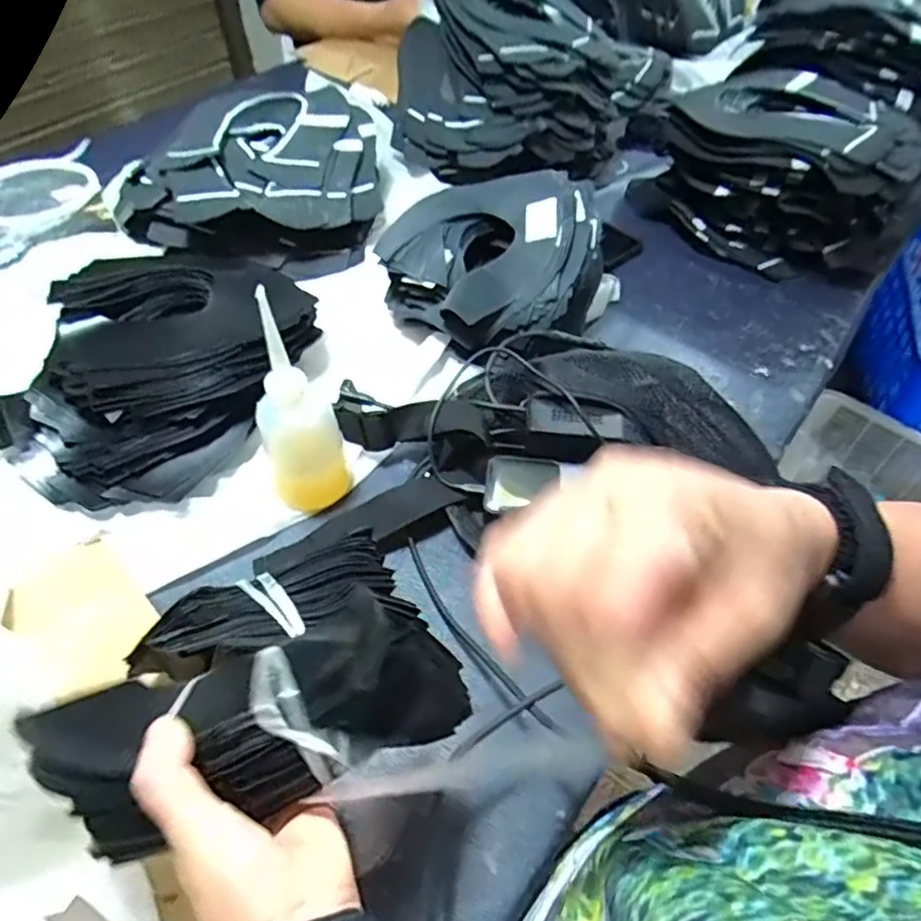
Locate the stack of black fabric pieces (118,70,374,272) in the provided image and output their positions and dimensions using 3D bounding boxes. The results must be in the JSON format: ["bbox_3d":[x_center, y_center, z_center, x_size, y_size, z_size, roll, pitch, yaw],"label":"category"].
[{"bbox_3d":[-0.245,-0.342,0.746,0.316,0.099,0.277,-25,57,-19],"label":"stack of black fabric pieces"}]

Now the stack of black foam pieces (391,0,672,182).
[{"bbox_3d":[0.060,-0.507,0.827,0.290,0.154,0.252,-5,52,-5],"label":"stack of black foam pieces"}]

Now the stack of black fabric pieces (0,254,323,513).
[{"bbox_3d":[-0.269,-0.089,0.552,0.214,0.089,0.276,27,57,19],"label":"stack of black fabric pieces"}]

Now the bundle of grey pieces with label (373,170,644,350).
[{"bbox_3d":[0.034,-0.211,0.640,0.206,0.120,0.208,0,52,-1],"label":"bundle of grey pieces with label"}]

